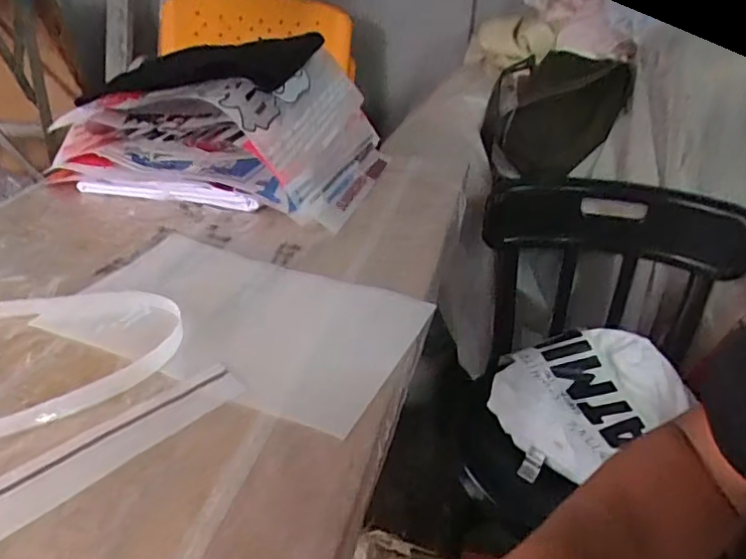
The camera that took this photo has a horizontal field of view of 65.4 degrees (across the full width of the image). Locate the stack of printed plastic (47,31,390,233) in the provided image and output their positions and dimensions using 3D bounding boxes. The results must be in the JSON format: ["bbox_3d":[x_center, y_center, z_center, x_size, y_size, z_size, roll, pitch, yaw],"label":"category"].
[{"bbox_3d":[-0.197,-0.215,0.786,0.392,0.151,0.300,8,32,12],"label":"stack of printed plastic"}]

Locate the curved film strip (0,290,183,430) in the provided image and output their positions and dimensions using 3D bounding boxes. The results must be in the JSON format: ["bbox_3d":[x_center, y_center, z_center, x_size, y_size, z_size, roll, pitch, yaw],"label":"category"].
[{"bbox_3d":[-0.240,0.058,0.466,0.166,0.013,0.175,-5,32,-10],"label":"curved film strip"}]

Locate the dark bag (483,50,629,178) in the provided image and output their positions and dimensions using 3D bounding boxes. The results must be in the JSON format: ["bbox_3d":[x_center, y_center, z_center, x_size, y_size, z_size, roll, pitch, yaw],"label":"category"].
[{"bbox_3d":[0.313,-0.296,1.054,0.238,0.062,0.298,22,77,30],"label":"dark bag"}]

